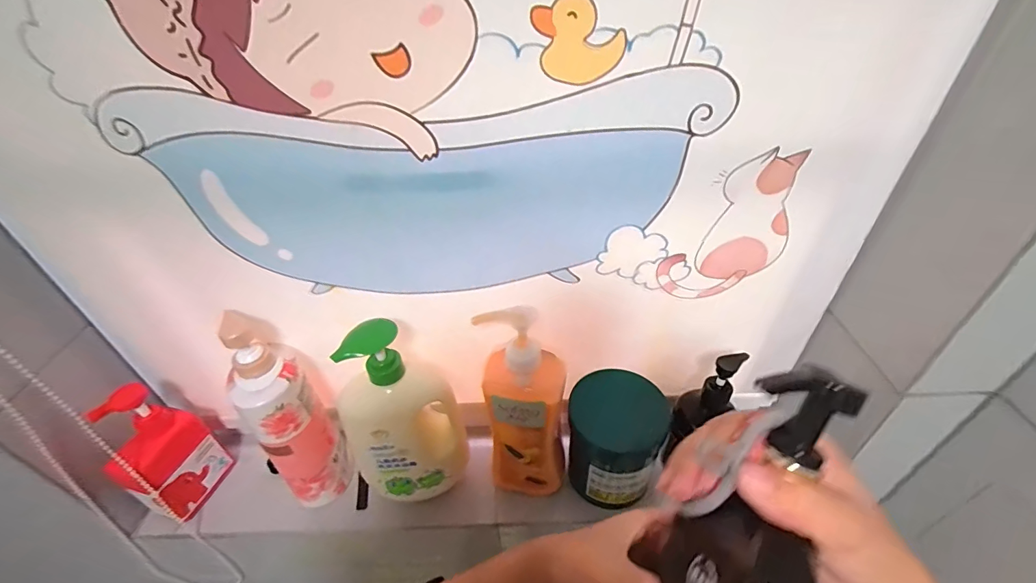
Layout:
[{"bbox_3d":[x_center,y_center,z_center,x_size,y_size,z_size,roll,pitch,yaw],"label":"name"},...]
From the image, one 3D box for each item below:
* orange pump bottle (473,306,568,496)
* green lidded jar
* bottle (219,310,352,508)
[{"bbox_3d":[0.008,0.128,0.474,0.082,0.255,0.053,1,39,4],"label":"orange pump bottle"},{"bbox_3d":[0.116,0.177,0.533,0.107,0.122,0.106,-1,39,1],"label":"green lidded jar"},{"bbox_3d":[-0.262,0.137,0.503,0.072,0.260,0.086,-27,45,-27],"label":"bottle"}]

